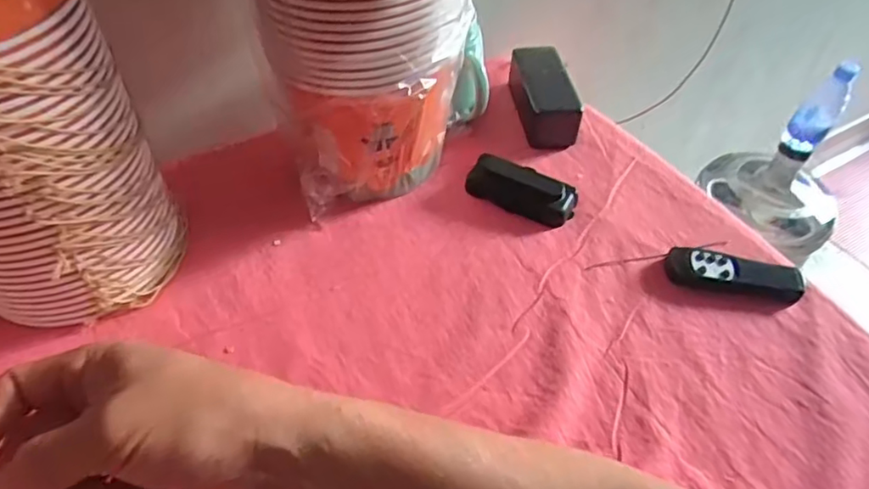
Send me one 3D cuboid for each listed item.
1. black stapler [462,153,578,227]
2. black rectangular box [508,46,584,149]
[{"bbox_3d":[0.086,-0.055,0.583,0.106,0.019,0.046,24,51,16],"label":"black stapler"},{"bbox_3d":[0.120,-0.169,0.661,0.053,0.056,0.130,-5,49,-8],"label":"black rectangular box"}]

